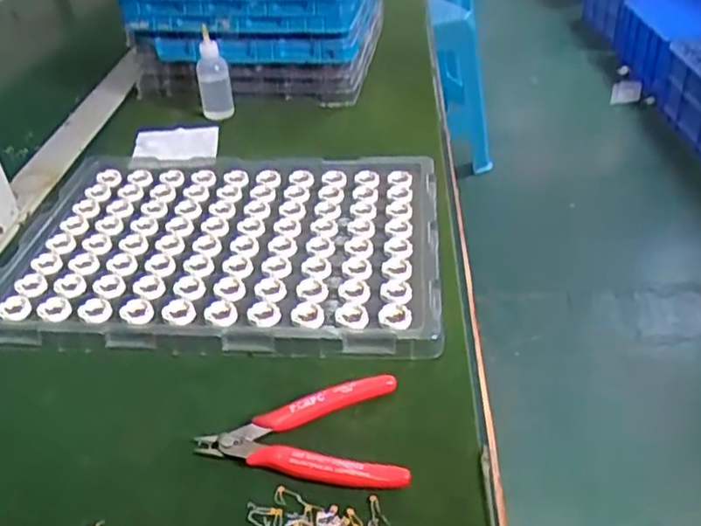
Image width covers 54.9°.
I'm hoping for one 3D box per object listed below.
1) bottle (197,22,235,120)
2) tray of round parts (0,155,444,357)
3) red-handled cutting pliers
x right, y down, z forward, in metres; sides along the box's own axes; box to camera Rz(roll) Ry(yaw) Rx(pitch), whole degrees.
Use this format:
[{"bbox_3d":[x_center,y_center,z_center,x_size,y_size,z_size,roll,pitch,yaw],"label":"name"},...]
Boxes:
[{"bbox_3d":[-0.157,-0.215,0.765,0.034,0.095,0.031,-15,37,-13],"label":"bottle"},{"bbox_3d":[-0.104,-0.021,0.568,0.348,0.021,0.257,-1,36,6],"label":"tray of round parts"},{"bbox_3d":[-0.030,0.105,0.402,0.120,0.012,0.077,-7,36,-2],"label":"red-handled cutting pliers"}]

